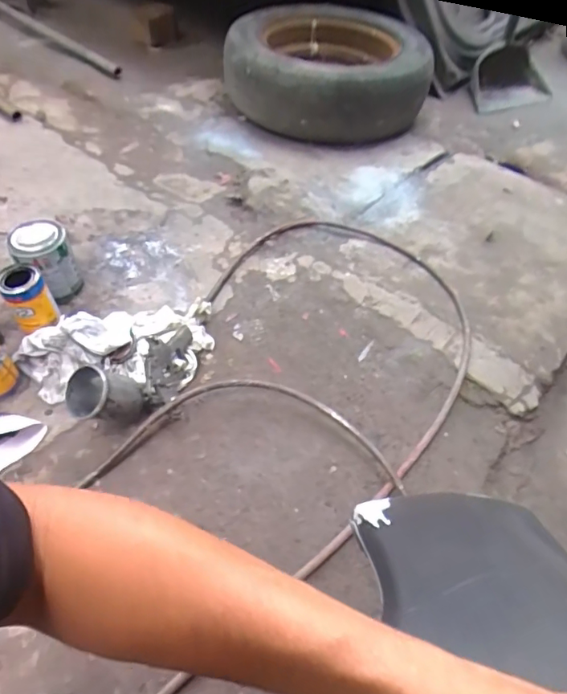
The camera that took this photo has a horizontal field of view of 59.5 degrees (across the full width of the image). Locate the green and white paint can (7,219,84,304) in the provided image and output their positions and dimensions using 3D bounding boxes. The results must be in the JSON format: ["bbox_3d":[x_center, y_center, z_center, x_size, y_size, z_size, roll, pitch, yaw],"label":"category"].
[{"bbox_3d":[-0.446,-0.158,0.946,0.093,0.145,0.091,0,53,-1],"label":"green and white paint can"}]

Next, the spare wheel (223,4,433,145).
[{"bbox_3d":[0.118,-0.829,1.456,0.531,0.194,0.531,0,54,0],"label":"spare wheel"}]

